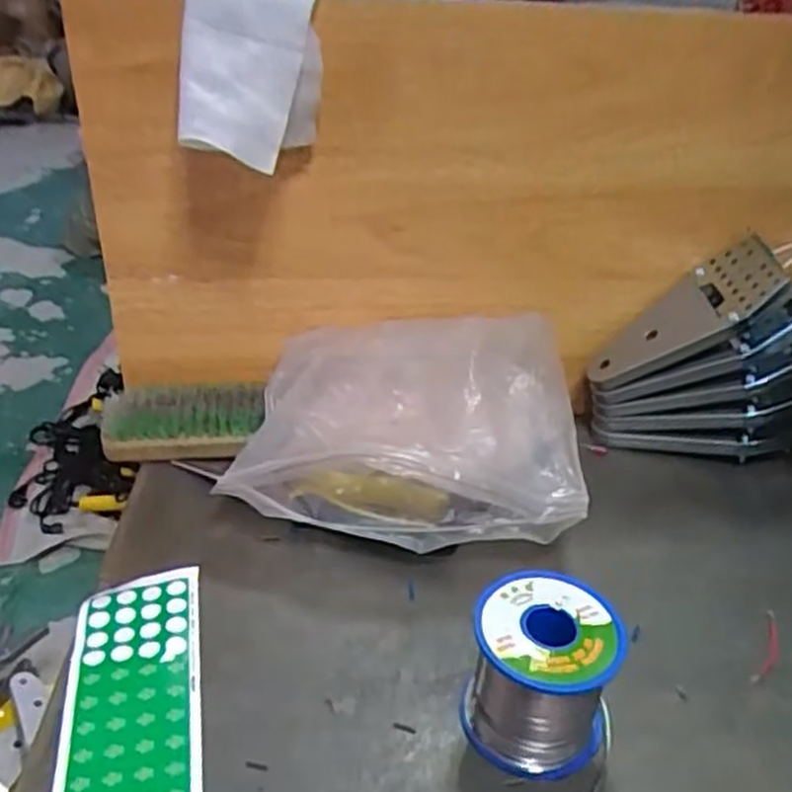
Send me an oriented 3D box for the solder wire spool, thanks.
[{"bbox_3d":[0.066,0.128,0.362,0.063,0.064,0.062,12,32,15],"label":"solder wire spool"}]

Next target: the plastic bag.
[{"bbox_3d":[0.008,0.024,0.489,0.194,0.095,0.139,4,31,2],"label":"plastic bag"}]

